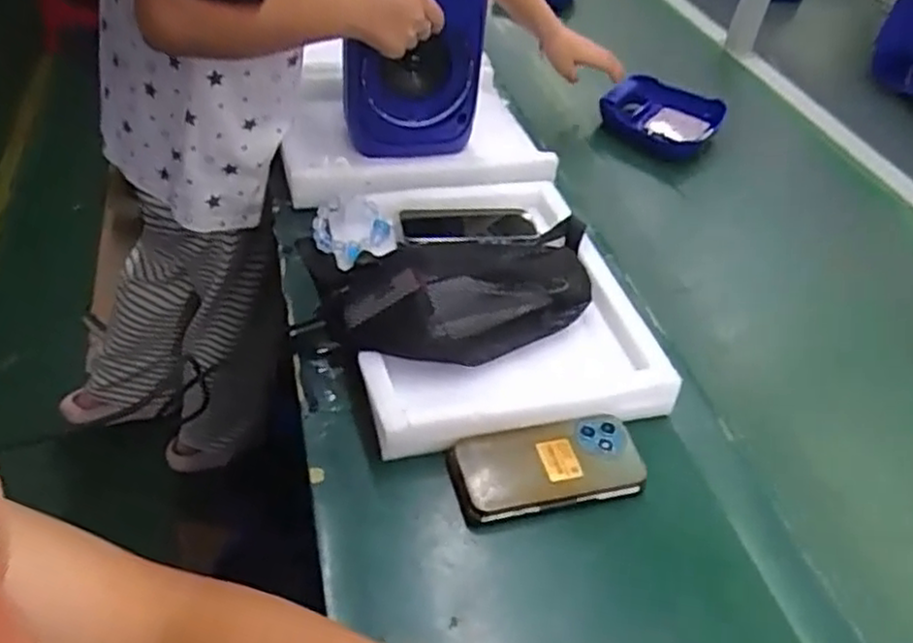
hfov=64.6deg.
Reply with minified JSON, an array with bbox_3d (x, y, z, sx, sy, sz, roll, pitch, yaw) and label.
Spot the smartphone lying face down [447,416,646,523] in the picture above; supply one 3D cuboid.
[{"bbox_3d":[0.077,0.126,0.623,0.158,0.024,0.077,-6,45,-14],"label":"smartphone lying face down"}]

